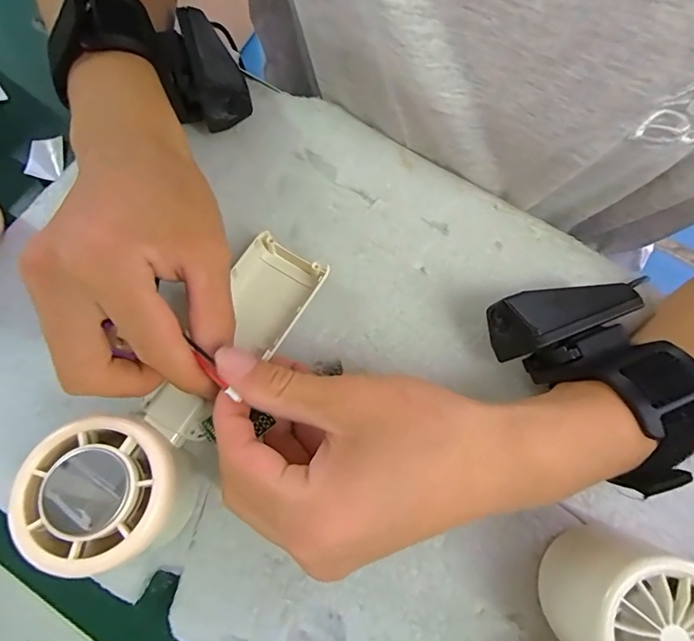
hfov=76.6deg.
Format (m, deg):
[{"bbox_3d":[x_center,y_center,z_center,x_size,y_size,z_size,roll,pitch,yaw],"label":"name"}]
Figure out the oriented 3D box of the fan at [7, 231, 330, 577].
[{"bbox_3d":[-0.065,0.025,0.196,0.057,0.030,0.165,29,53,6],"label":"fan"}]

